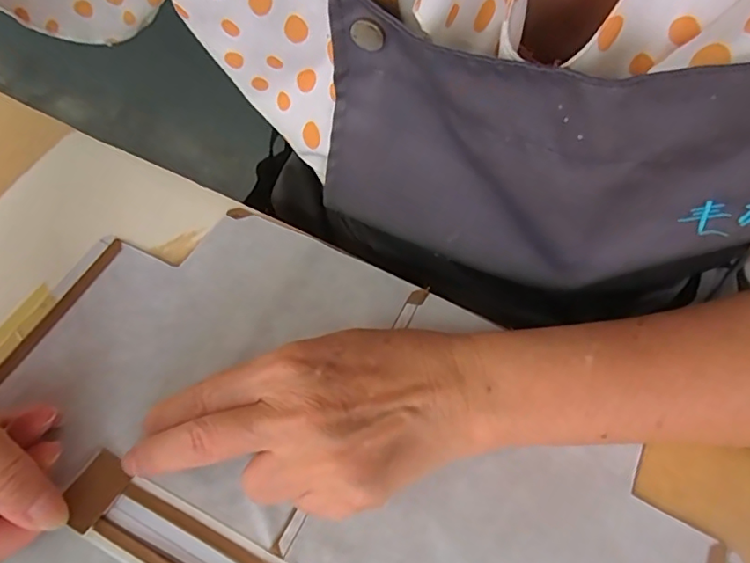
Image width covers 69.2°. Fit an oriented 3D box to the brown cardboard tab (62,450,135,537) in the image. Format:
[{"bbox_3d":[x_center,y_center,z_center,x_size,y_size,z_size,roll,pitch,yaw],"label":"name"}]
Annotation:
[{"bbox_3d":[-0.129,0.096,0.250,0.020,0.004,0.033,27,47,8],"label":"brown cardboard tab"}]

